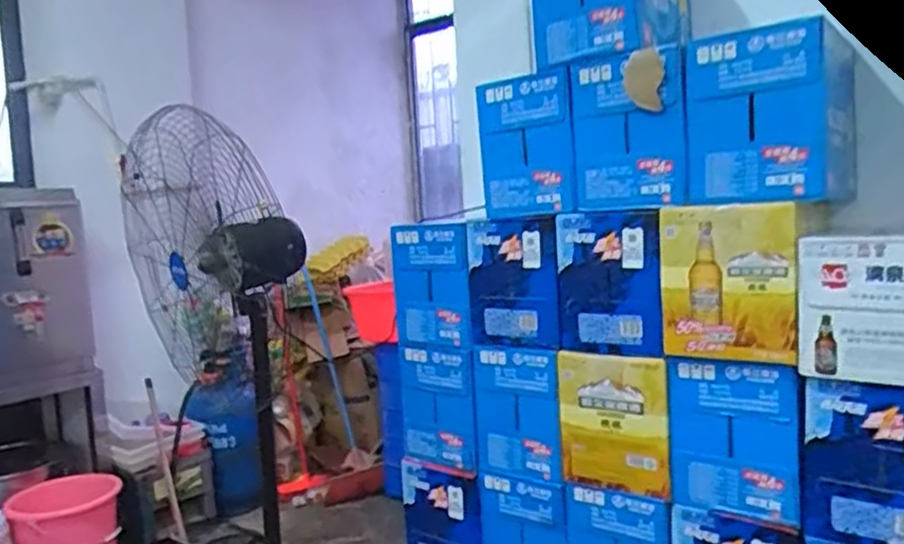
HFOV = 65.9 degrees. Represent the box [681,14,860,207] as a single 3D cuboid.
[{"bbox_3d":[0.594,-0.276,1.283,0.229,0.284,0.286,0,6,38],"label":"box"}]

